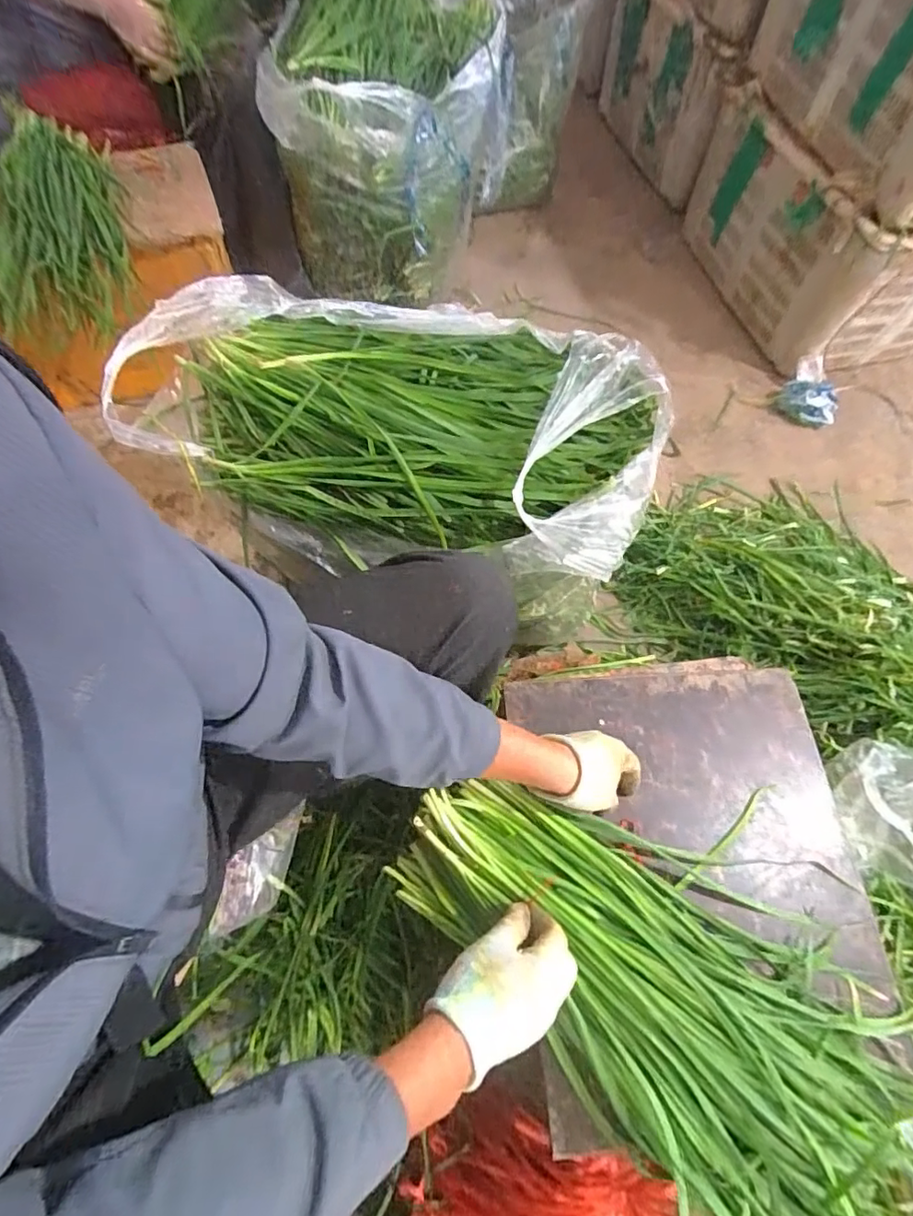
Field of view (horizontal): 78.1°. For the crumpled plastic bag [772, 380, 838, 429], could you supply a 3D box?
[{"bbox_3d":[0.788,-0.463,1.268,0.135,0.072,0.093,32,66,12],"label":"crumpled plastic bag"}]

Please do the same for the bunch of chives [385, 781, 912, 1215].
[{"bbox_3d":[0.186,0.337,0.538,0.490,0.078,0.278,37,67,11],"label":"bunch of chives"}]

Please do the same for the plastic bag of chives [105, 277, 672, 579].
[{"bbox_3d":[-0.051,-0.232,0.677,0.554,0.167,0.339,11,64,2],"label":"plastic bag of chives"}]

